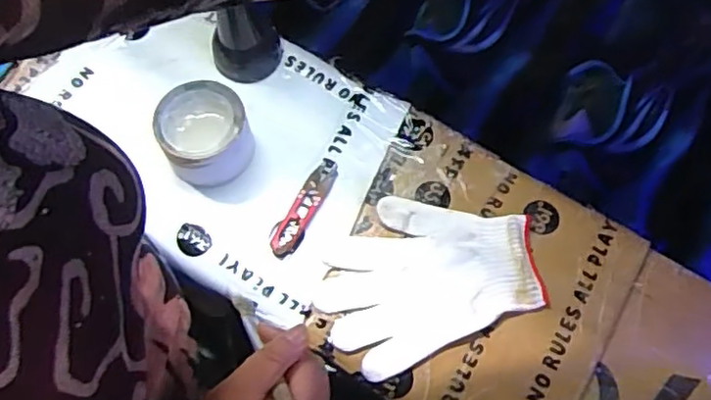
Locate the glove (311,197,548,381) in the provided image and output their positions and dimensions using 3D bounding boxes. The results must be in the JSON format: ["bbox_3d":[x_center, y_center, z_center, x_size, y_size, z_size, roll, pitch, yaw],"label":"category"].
[{"bbox_3d":[0.062,0.063,0.568,0.191,0.014,0.137,-23,70,-10],"label":"glove"}]

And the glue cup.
[{"bbox_3d":[-0.141,-0.061,0.598,0.080,0.054,0.079,0,67,-1],"label":"glue cup"}]

